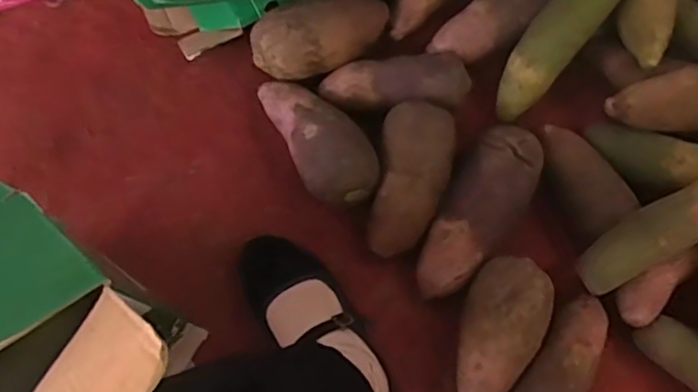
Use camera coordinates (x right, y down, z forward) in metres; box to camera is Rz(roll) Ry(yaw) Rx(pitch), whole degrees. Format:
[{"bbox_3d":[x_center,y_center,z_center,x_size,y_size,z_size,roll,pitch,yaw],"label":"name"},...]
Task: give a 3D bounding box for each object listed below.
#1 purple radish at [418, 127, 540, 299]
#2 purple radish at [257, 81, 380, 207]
[{"bbox_3d":[0.139,0.019,0.677,0.079,0.067,0.201,26,74,6],"label":"purple radish"},{"bbox_3d":[-0.031,-0.066,0.703,0.081,0.072,0.176,-25,75,-9],"label":"purple radish"}]

